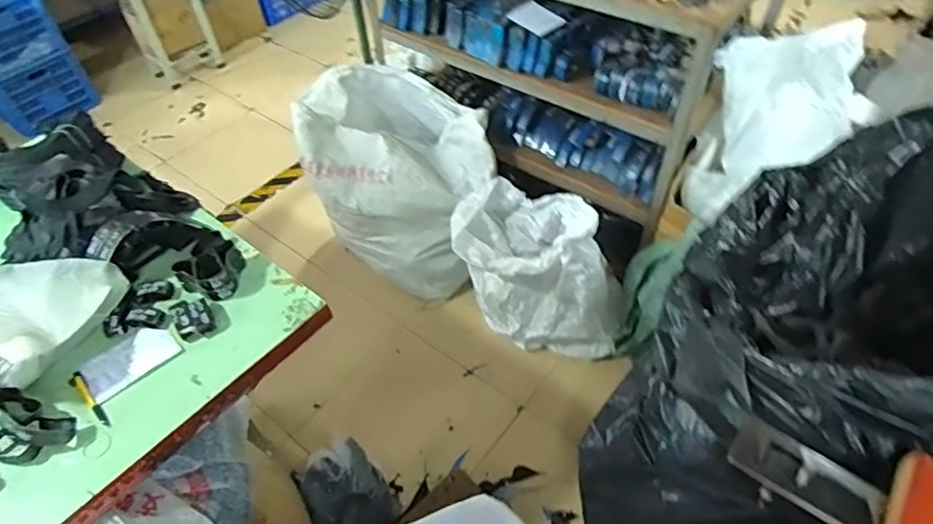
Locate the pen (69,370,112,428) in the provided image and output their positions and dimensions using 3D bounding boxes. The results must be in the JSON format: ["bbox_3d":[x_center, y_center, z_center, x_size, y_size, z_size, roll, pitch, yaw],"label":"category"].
[{"bbox_3d":[-0.642,0.235,0.972,0.022,0.018,0.132,-38,62,-25],"label":"pen"}]

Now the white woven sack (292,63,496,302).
[{"bbox_3d":[-0.235,-0.270,1.961,0.632,0.599,0.478,19,55,13],"label":"white woven sack"}]

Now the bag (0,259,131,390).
[{"bbox_3d":[-0.795,0.086,1.001,0.251,0.171,0.296,16,55,12],"label":"bag"}]

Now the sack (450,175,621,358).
[{"bbox_3d":[0.214,0.007,1.720,0.297,0.576,0.568,-38,62,-25],"label":"sack"}]

